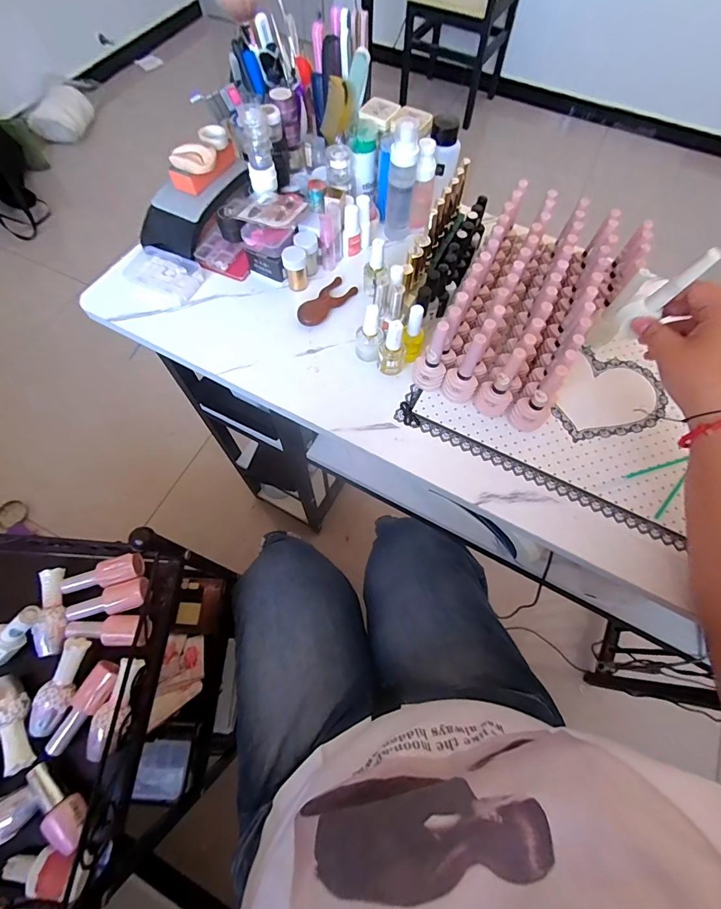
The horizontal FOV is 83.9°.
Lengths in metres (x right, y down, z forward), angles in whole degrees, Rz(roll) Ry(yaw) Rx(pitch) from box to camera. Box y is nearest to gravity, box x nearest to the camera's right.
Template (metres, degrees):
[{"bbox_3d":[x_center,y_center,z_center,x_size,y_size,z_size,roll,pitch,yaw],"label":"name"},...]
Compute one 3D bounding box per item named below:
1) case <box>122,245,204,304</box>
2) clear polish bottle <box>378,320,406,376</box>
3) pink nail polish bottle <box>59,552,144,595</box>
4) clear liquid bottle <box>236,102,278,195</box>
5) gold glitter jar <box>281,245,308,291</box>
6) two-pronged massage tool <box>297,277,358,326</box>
[{"bbox_3d":[-0.261,-0.237,0.532,0.093,0.018,0.069,18,68,7],"label":"case"},{"bbox_3d":[0.038,-0.121,0.462,0.030,0.075,0.026,9,67,3],"label":"clear polish bottle"},{"bbox_3d":[-0.301,0.142,0.471,0.090,0.024,0.029,-16,68,-7],"label":"pink nail polish bottle"},{"bbox_3d":[-0.128,-0.378,0.503,0.035,0.085,0.032,-10,68,-4],"label":"clear liquid bottle"},{"bbox_3d":[-0.084,-0.241,0.522,0.029,0.052,0.025,-10,68,-4],"label":"gold glitter jar"},{"bbox_3d":[-0.046,-0.202,0.529,0.035,0.011,0.088,41,73,15],"label":"two-pronged massage tool"}]

